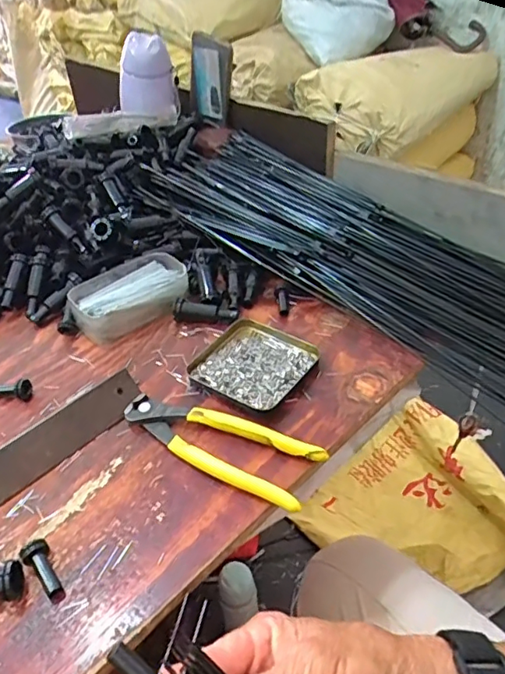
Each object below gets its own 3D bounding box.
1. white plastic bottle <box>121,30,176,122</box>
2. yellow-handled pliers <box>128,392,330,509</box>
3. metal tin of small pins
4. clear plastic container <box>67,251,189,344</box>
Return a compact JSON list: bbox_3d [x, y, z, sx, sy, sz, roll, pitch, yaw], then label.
[{"bbox_3d":[-0.142,-0.352,0.726,0.079,0.093,0.064,-11,41,-8],"label":"white plastic bottle"},{"bbox_3d":[-0.028,0.079,0.423,0.163,0.018,0.054,19,46,24],"label":"yellow-handled pliers"},{"bbox_3d":[0.001,0.023,0.493,0.093,0.009,0.097,29,51,25],"label":"metal tin of small pins"},{"bbox_3d":[-0.129,-0.042,0.566,0.123,0.037,0.079,-23,45,-22],"label":"clear plastic container"}]

